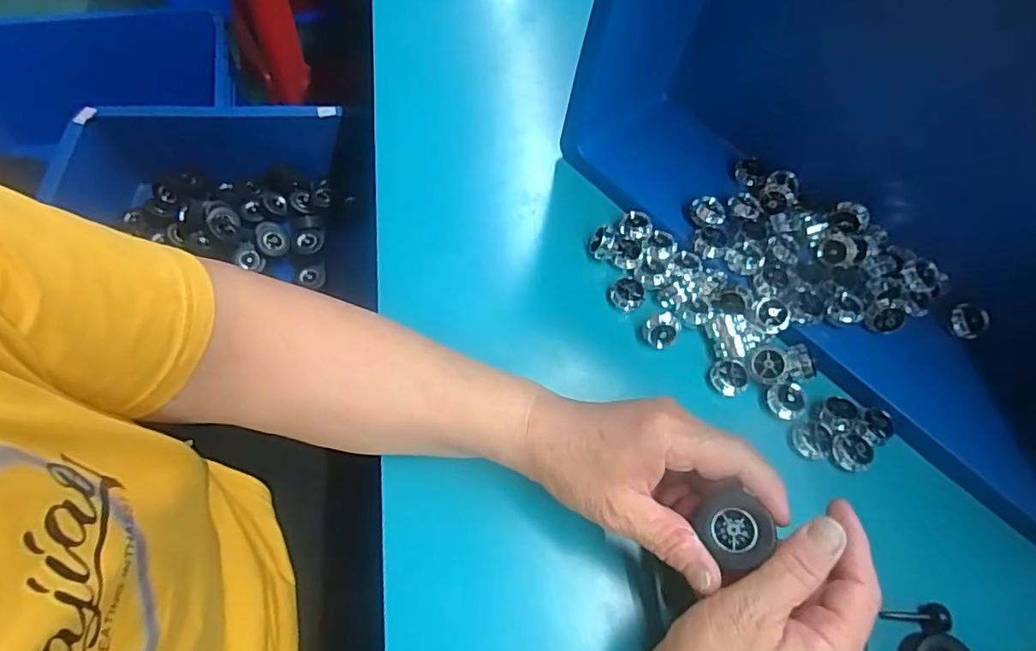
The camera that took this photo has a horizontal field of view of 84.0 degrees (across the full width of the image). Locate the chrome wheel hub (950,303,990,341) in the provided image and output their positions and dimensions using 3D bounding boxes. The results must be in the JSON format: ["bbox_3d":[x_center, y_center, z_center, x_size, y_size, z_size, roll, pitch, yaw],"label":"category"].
[{"bbox_3d":[0.312,-0.003,0.400,0.023,0.010,0.024,16,106,19],"label":"chrome wheel hub"}]

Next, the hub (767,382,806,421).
[{"bbox_3d":[0.174,0.049,0.375,0.021,0.014,0.021,1,63,-3],"label":"hub"}]

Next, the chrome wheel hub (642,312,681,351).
[{"bbox_3d":[0.096,0.003,0.391,0.023,0.024,0.017,28,24,-2],"label":"chrome wheel hub"}]

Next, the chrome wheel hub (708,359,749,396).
[{"bbox_3d":[0.140,0.035,0.382,0.020,0.011,0.024,-31,69,-17],"label":"chrome wheel hub"}]

